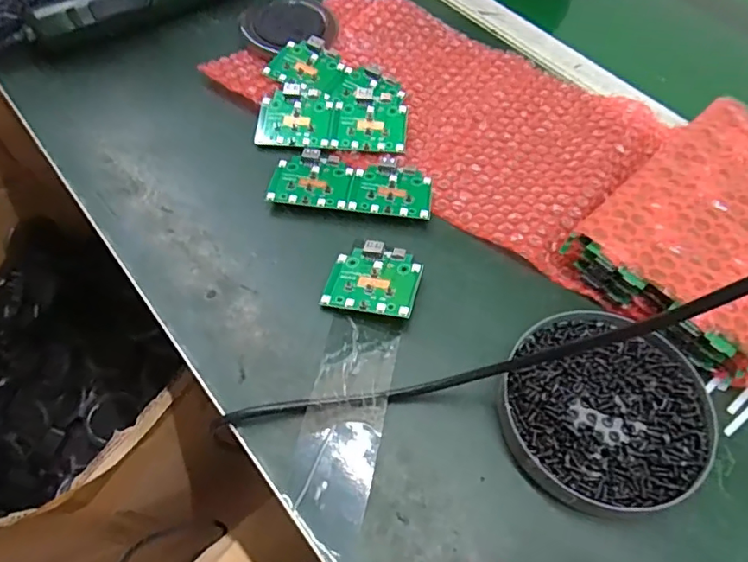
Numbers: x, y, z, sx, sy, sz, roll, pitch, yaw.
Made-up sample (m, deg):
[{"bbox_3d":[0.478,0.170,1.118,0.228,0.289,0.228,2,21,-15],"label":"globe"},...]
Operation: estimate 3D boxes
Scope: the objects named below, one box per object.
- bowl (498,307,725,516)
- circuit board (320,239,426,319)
[{"bbox_3d":[0.130,0.073,0.314,0.109,0.021,0.114,1,56,-2],"label":"bowl"},{"bbox_3d":[0.000,-0.001,0.363,0.058,0.014,0.053,13,57,6],"label":"circuit board"}]

